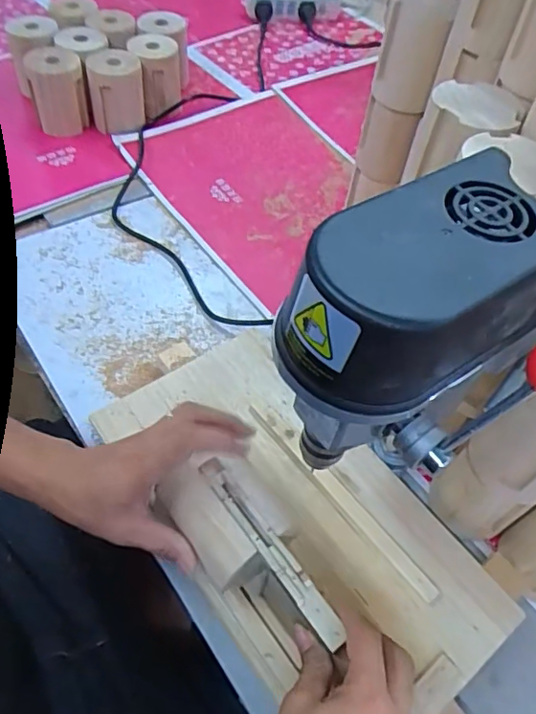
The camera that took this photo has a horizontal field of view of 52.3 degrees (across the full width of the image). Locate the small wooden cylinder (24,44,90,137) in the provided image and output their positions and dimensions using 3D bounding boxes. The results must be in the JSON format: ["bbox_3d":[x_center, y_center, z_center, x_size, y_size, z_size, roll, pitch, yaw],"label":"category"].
[{"bbox_3d":[-0.332,-0.423,0.871,0.080,0.103,0.083,-11,56,-13],"label":"small wooden cylinder"}]

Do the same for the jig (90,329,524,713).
[{"bbox_3d":[0.020,0.121,0.476,0.197,0.107,0.408,-31,62,-24],"label":"jig"}]

